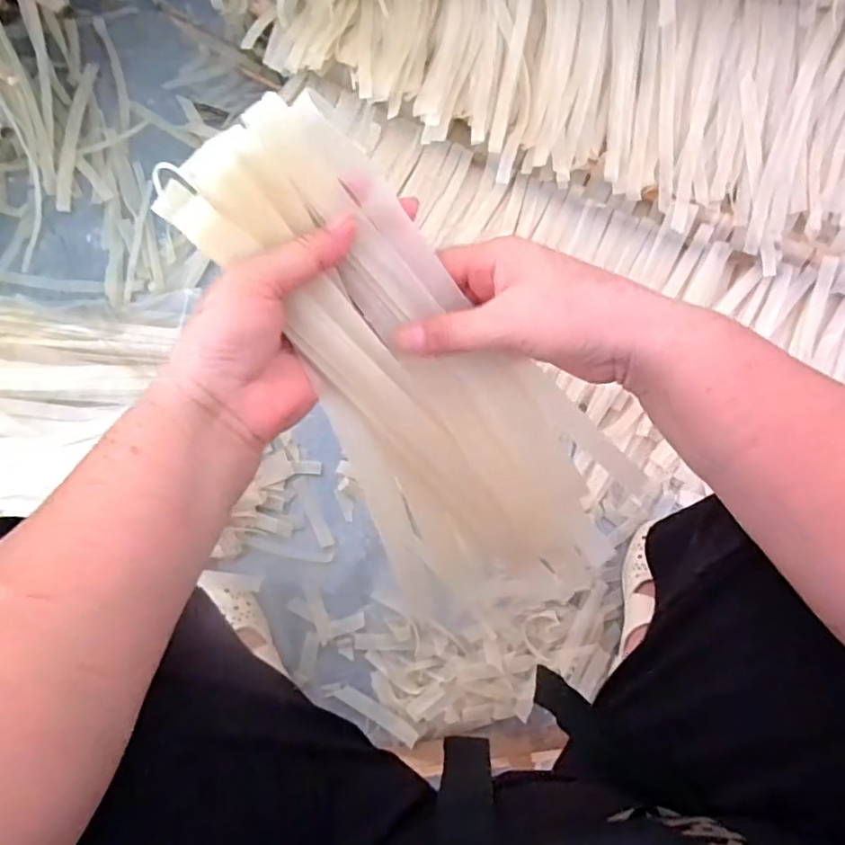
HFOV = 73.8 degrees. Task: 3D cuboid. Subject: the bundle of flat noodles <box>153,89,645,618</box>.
[{"bbox_3d":[-0.001,-0.019,0.317,0.143,0.050,0.299,-40,111,-13],"label":"bundle of flat noodles"}]

